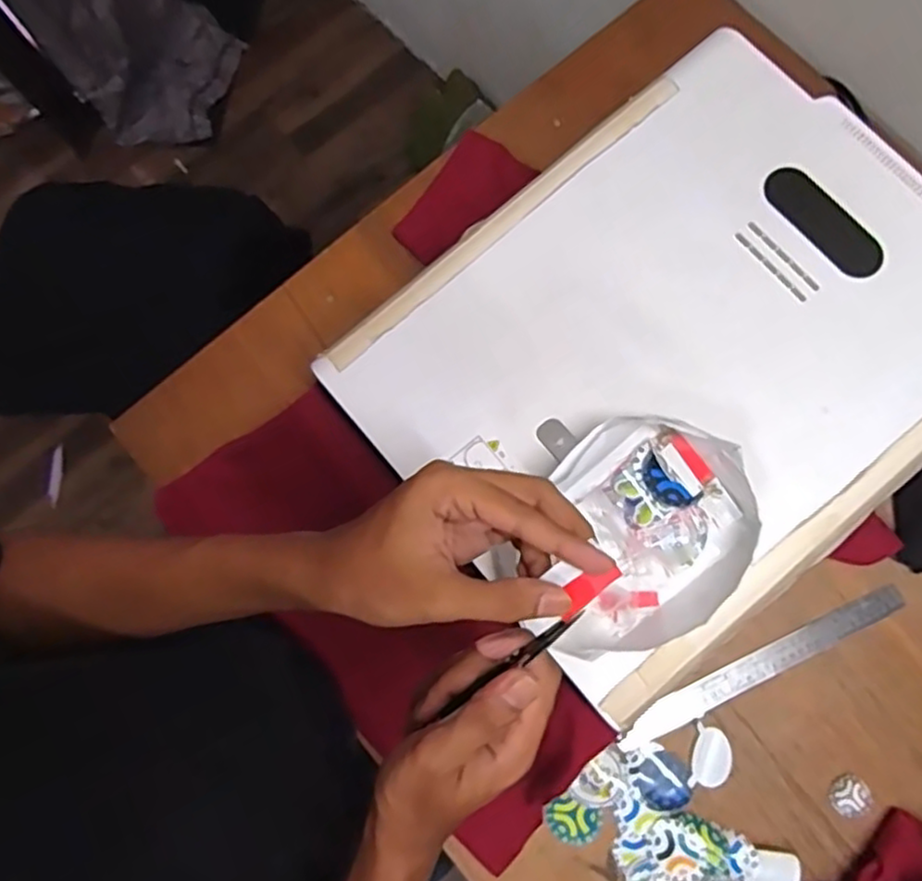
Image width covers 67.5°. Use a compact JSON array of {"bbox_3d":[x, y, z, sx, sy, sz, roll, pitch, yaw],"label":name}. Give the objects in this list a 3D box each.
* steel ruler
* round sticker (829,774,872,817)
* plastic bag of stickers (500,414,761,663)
[{"bbox_3d":[0.303,0.230,0.701,0.318,0.008,0.032,-27,73,-3],"label":"steel ruler"},{"bbox_3d":[0.382,0.348,0.674,0.037,0.004,0.036,0,79,1],"label":"round sticker"},{"bbox_3d":[0.134,0.076,0.539,0.152,0.050,0.189,40,82,8],"label":"plastic bag of stickers"}]

